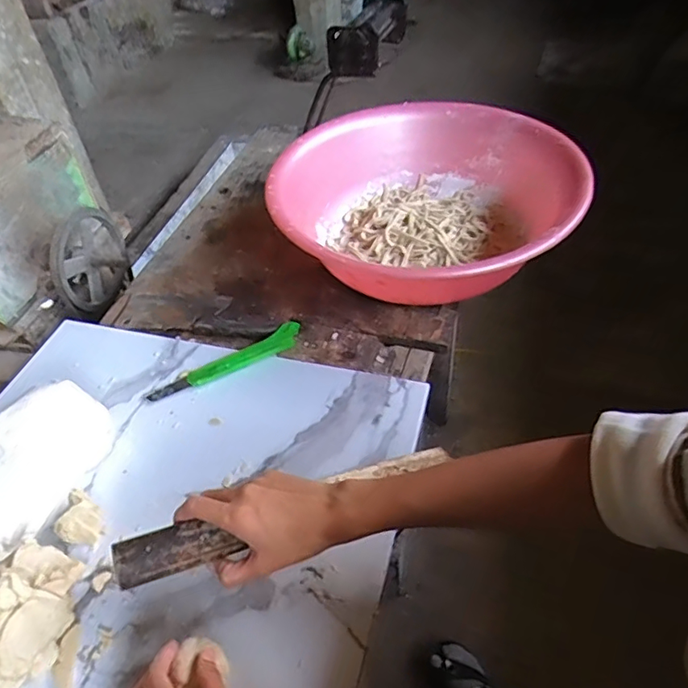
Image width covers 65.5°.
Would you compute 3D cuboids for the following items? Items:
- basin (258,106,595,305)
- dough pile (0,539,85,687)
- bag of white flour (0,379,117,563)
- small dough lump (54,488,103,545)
[{"bbox_3d":[0.110,-0.189,0.751,0.378,0.139,0.402,-2,45,2],"label":"basin"},{"bbox_3d":[-0.277,0.237,0.426,0.076,0.062,0.158,17,61,21],"label":"dough pile"},{"bbox_3d":[-0.307,0.113,0.527,0.070,0.084,0.163,17,49,20],"label":"bag of white flour"},{"bbox_3d":[-0.249,0.167,0.510,0.040,0.025,0.041,10,47,15],"label":"small dough lump"}]

